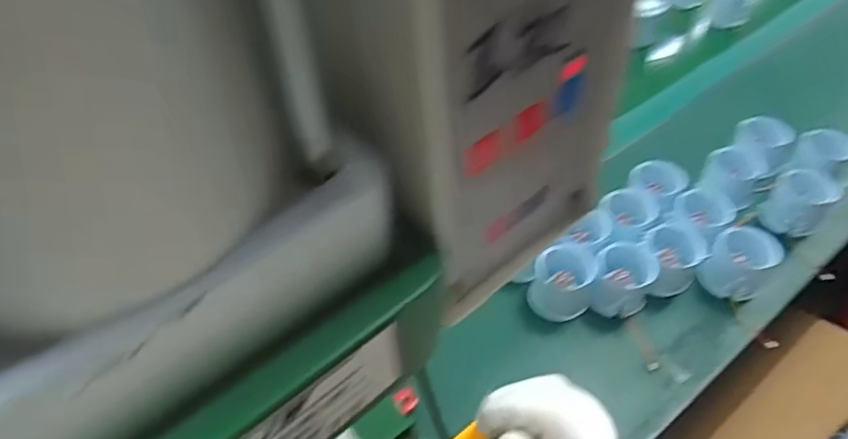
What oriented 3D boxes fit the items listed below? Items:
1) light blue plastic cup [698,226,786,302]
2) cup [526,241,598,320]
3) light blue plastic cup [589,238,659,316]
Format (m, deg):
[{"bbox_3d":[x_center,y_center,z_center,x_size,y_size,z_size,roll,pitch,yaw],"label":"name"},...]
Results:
[{"bbox_3d":[0.309,0.044,0.553,0.049,0.056,0.053,-2,47,2],"label":"light blue plastic cup"},{"bbox_3d":[0.134,0.063,0.547,0.054,0.054,0.052,-9,48,-4],"label":"cup"},{"bbox_3d":[0.194,0.057,0.549,0.054,0.059,0.060,16,50,17],"label":"light blue plastic cup"}]

